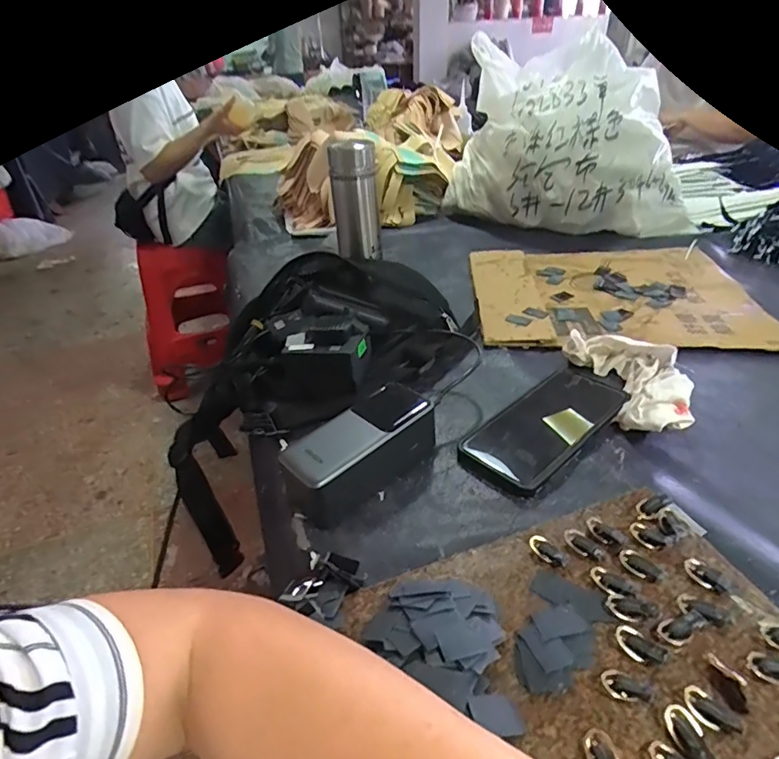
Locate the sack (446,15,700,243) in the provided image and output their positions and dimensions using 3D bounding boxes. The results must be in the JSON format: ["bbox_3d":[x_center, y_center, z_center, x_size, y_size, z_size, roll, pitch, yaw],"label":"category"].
[{"bbox_3d":[0.298,-0.400,0.840,0.386,0.258,0.186,11,38,19],"label":"sack"}]

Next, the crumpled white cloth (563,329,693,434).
[{"bbox_3d":[0.232,-0.001,0.469,0.075,0.046,0.140,-9,36,-8],"label":"crumpled white cloth"}]

